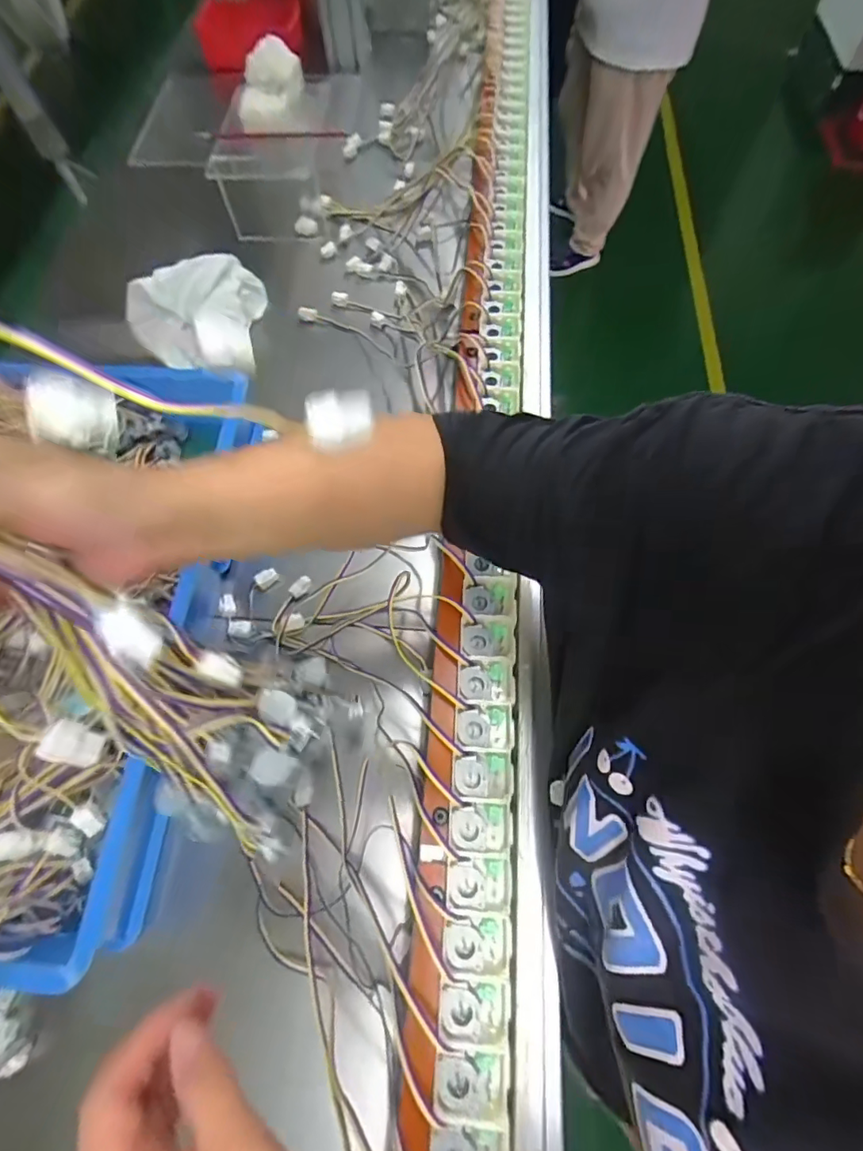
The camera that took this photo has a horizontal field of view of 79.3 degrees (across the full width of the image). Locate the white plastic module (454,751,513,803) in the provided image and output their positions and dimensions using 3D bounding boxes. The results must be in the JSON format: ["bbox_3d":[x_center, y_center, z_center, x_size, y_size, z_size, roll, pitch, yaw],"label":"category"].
[{"bbox_3d":[0.040,0.154,0.397,0.045,0.028,0.034,-3,66,0],"label":"white plastic module"}]

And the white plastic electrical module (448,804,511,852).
[{"bbox_3d":[0.036,0.184,0.382,0.045,0.024,0.030,1,66,2],"label":"white plastic electrical module"}]

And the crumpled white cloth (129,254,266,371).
[{"bbox_3d":[-0.344,-0.399,0.771,0.181,0.088,0.150,6,66,4],"label":"crumpled white cloth"}]

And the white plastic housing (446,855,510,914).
[{"bbox_3d":[0.034,0.215,0.366,0.043,0.017,0.033,5,66,3],"label":"white plastic housing"}]

